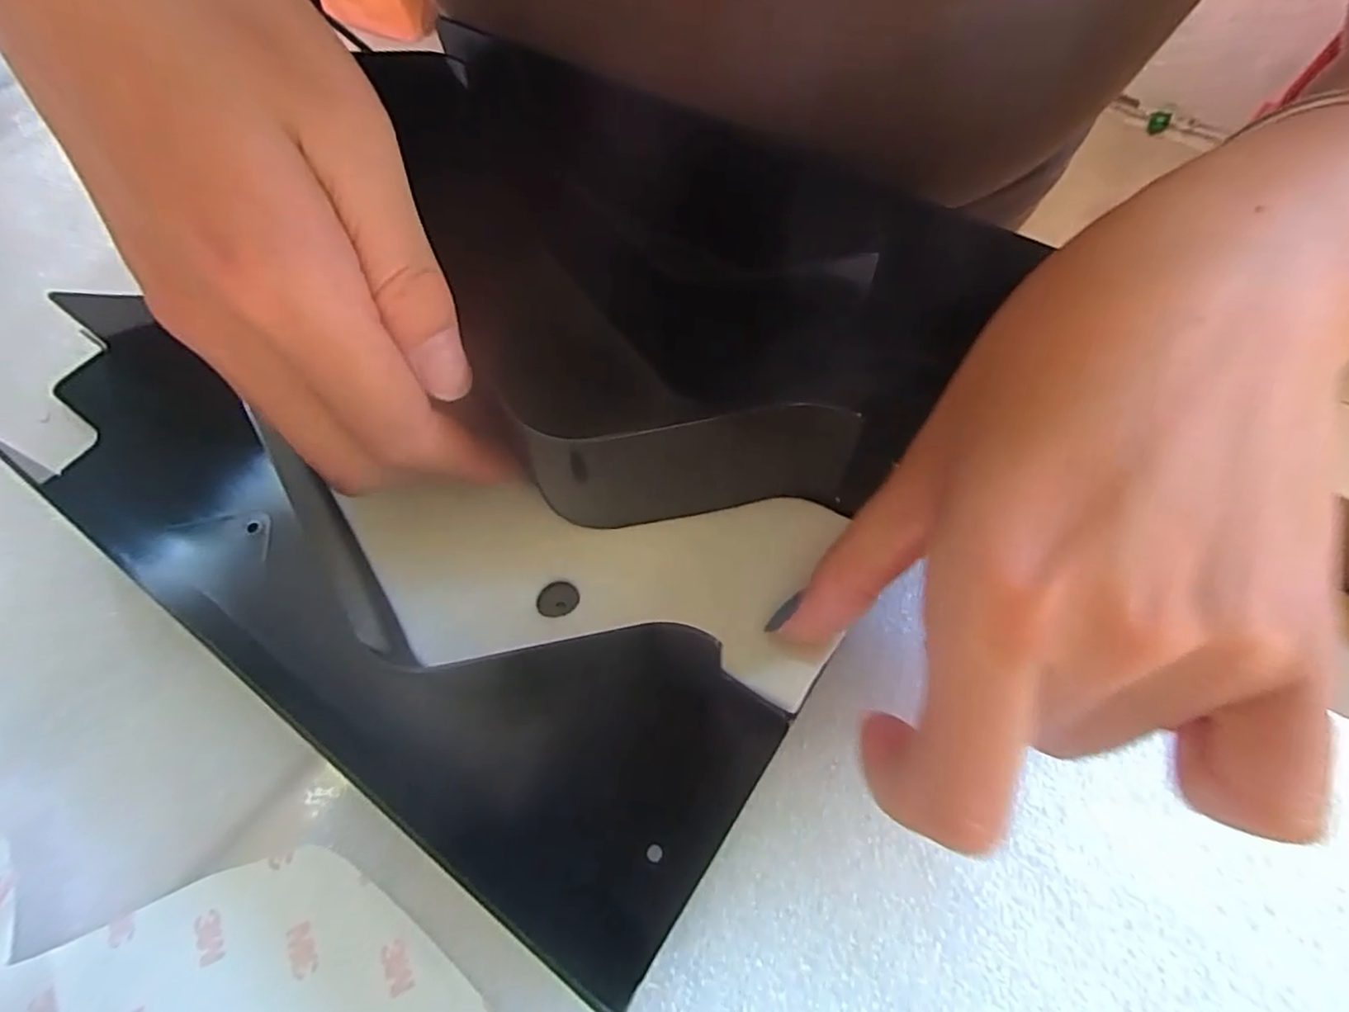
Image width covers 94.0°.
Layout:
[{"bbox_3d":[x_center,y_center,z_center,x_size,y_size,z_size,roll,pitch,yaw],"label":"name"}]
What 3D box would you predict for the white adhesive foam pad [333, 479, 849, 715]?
[{"bbox_3d":[-0.024,0.019,0.166,0.124,0.010,0.050,4,63,3],"label":"white adhesive foam pad"}]

